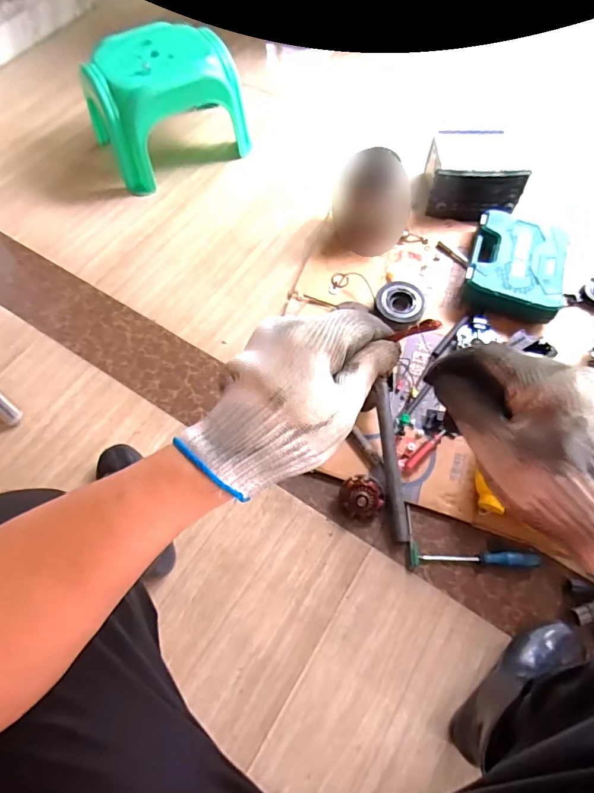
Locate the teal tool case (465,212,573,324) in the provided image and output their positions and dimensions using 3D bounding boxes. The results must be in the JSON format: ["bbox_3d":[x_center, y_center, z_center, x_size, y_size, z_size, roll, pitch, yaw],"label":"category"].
[{"bbox_3d":[0.467,-0.279,0.967,0.188,0.061,0.232,19,67,9],"label":"teal tool case"}]

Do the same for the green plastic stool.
[{"bbox_3d":[-0.328,-0.724,1.125,0.345,0.220,0.253,-30,68,-13],"label":"green plastic stool"}]

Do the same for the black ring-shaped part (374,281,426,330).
[{"bbox_3d":[0.215,-0.188,0.943,0.097,0.040,0.098,0,65,1],"label":"black ring-shaped part"}]

